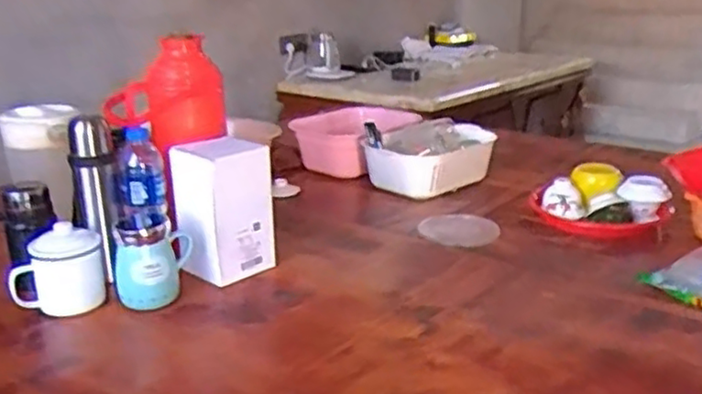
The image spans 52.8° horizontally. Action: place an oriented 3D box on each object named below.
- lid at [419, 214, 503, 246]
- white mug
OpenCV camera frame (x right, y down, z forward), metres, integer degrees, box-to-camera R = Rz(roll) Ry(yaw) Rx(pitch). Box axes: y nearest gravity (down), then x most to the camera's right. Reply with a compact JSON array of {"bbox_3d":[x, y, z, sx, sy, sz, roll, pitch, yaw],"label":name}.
[{"bbox_3d":[0.204,0.057,1.348,0.136,0.013,0.166,-5,17,-11],"label":"lid"},{"bbox_3d":[-0.425,0.111,1.023,0.127,0.120,0.083,-9,18,-24],"label":"white mug"}]

